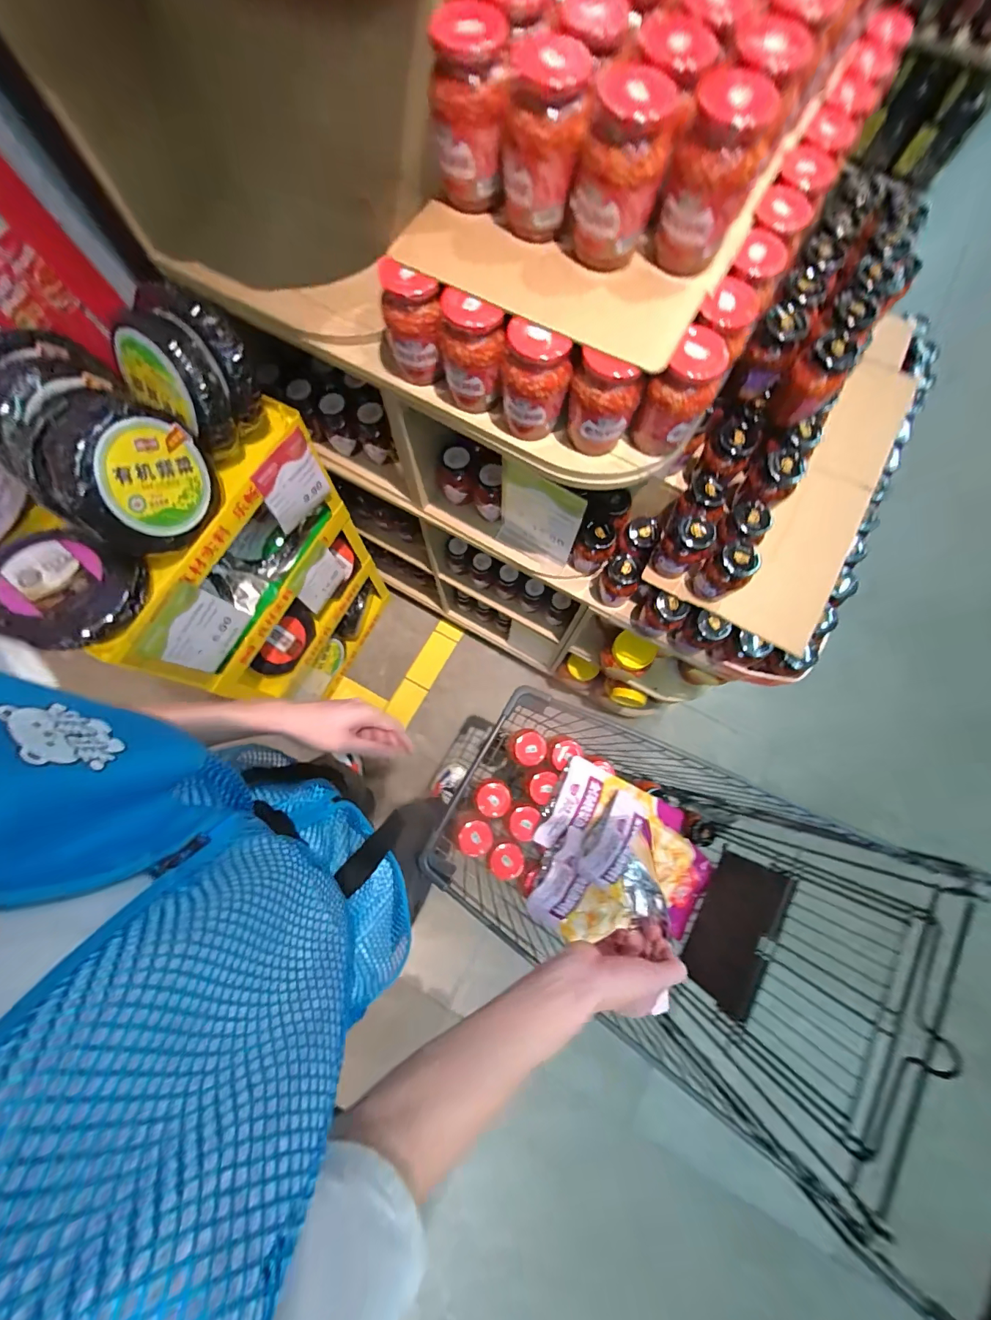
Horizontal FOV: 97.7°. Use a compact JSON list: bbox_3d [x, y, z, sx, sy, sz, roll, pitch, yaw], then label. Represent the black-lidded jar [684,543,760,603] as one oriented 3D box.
[{"bbox_3d":[0.356,-0.135,0.673,0.057,0.118,0.068,-32,79,-8],"label":"black-lidded jar"}]

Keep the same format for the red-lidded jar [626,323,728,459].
[{"bbox_3d":[0.208,-0.302,0.501,0.068,0.120,0.062,0,76,-1],"label":"red-lidded jar"}]

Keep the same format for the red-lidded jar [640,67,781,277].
[{"bbox_3d":[0.196,-0.443,0.418,0.077,0.134,0.072,0,76,-1],"label":"red-lidded jar"}]

